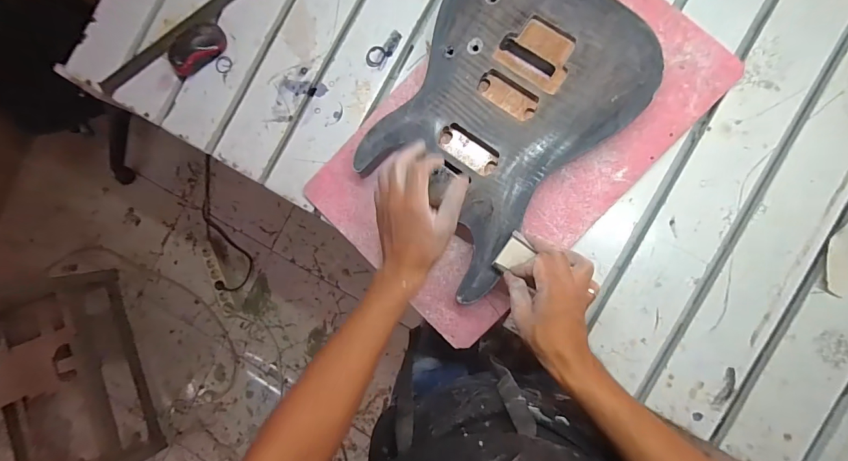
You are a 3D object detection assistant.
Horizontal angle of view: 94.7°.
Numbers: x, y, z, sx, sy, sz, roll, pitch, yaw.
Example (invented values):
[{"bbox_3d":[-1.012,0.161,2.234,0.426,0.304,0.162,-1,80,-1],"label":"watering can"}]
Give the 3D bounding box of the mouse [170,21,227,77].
[{"bbox_3d":[-0.354,-0.284,0.607,0.092,0.030,0.049,-38,83,4],"label":"mouse"}]

